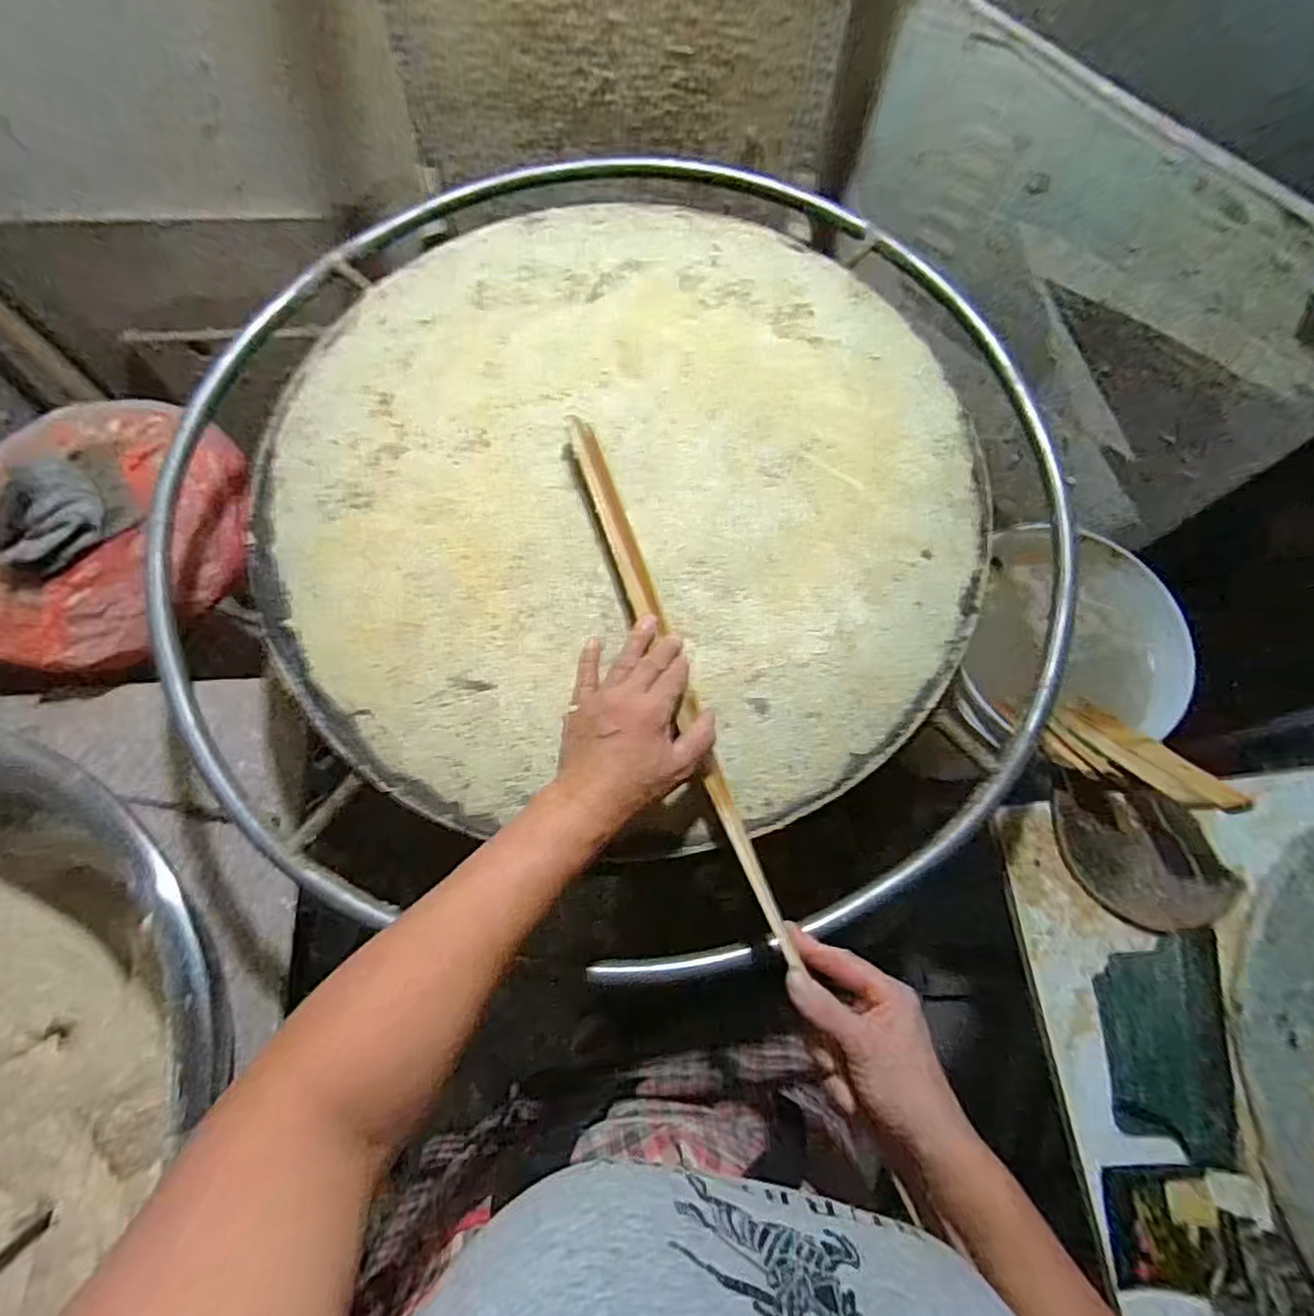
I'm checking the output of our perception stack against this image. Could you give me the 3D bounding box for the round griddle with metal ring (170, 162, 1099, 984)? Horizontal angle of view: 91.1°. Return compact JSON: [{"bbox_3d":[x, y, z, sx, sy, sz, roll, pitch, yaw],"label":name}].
[{"bbox_3d":[-0.030,-0.175,0.604,0.820,0.066,0.864,0,73,-1],"label":"round griddle with metal ring"}]

